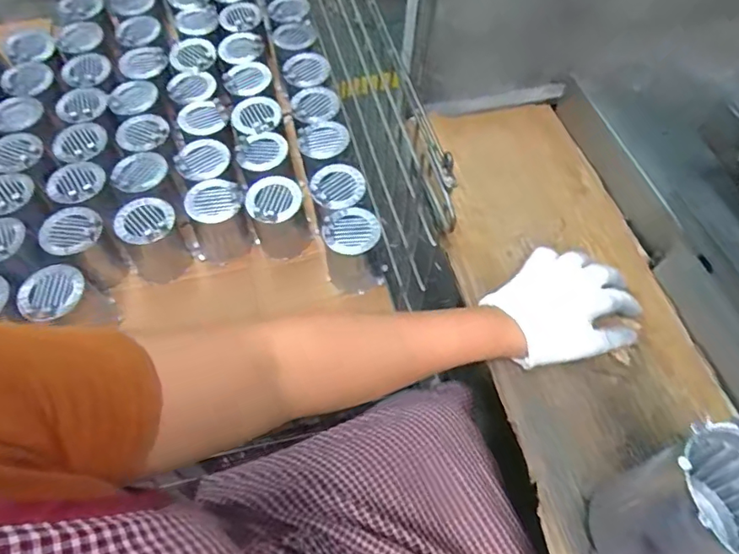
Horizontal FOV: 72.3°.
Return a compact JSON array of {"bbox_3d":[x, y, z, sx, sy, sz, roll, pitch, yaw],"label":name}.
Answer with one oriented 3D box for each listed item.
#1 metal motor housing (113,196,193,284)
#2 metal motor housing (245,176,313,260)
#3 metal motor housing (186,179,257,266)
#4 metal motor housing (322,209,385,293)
[{"bbox_3d":[-0.346,-0.055,0.817,0.089,0.134,0.084,0,60,0],"label":"metal motor housing"},{"bbox_3d":[-0.148,-0.094,0.848,0.089,0.124,0.085,0,60,0],"label":"metal motor housing"},{"bbox_3d":[-0.249,-0.091,0.842,0.094,0.112,0.087,-15,61,-9],"label":"metal motor housing"},{"bbox_3d":[-0.027,-0.032,0.818,0.086,0.141,0.092,-9,60,-5],"label":"metal motor housing"}]

